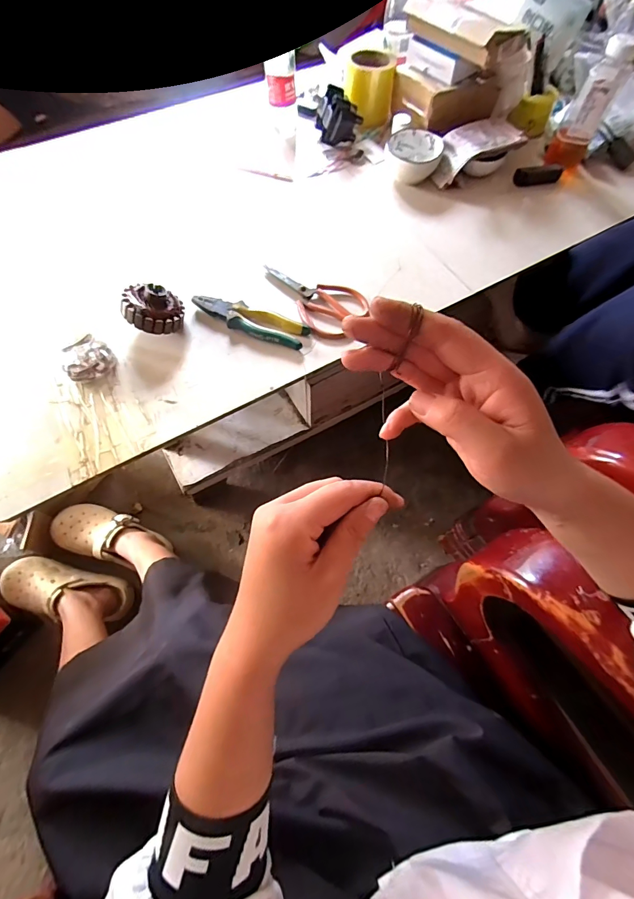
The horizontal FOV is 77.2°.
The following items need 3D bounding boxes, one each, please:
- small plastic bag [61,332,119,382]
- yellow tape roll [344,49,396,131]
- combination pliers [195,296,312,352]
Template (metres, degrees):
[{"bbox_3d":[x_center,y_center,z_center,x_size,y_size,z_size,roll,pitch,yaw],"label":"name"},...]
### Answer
[{"bbox_3d":[-0.339,-0.133,0.589,0.068,0.021,0.065,-38,72,-16],"label":"small plastic bag"},{"bbox_3d":[0.114,-0.754,0.836,0.100,0.095,0.081,-36,71,-15],"label":"yellow tape roll"},{"bbox_3d":[-0.107,-0.204,0.624,0.185,0.023,0.049,21,67,8],"label":"combination pliers"}]

